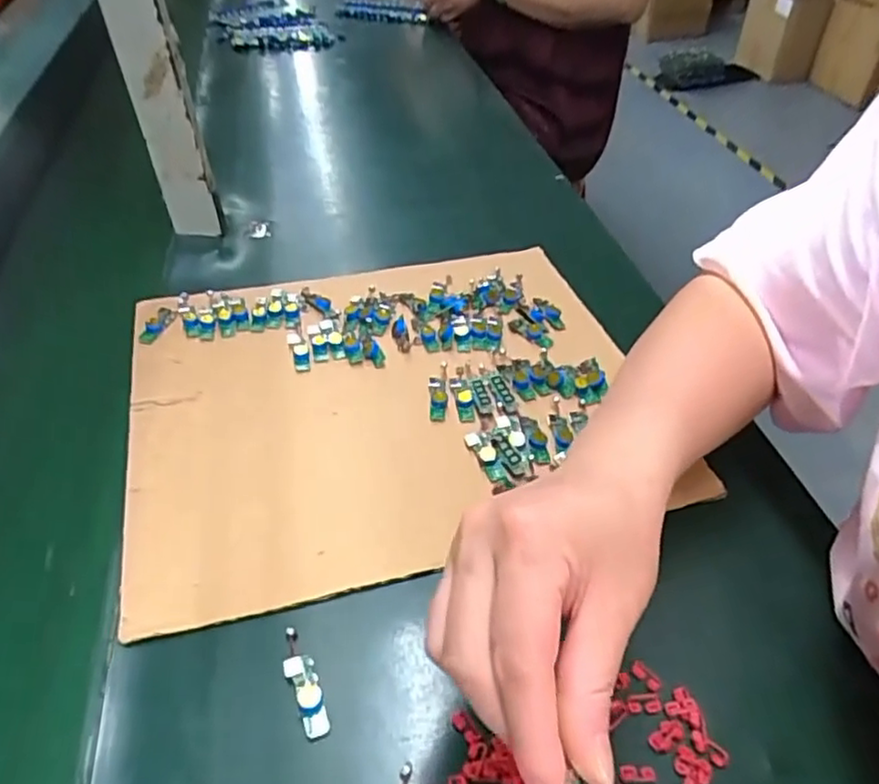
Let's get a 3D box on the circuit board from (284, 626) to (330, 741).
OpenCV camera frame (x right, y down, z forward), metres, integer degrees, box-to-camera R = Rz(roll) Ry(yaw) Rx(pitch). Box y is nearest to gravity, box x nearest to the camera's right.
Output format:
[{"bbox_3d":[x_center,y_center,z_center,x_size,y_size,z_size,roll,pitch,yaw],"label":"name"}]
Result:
[{"bbox_3d":[-0.065,0.136,0.309,0.014,0.009,0.054,-17,46,-17],"label":"circuit board"}]

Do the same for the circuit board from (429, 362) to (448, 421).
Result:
[{"bbox_3d":[-0.001,-0.001,0.449,0.013,0.004,0.052,0,44,0],"label":"circuit board"}]

